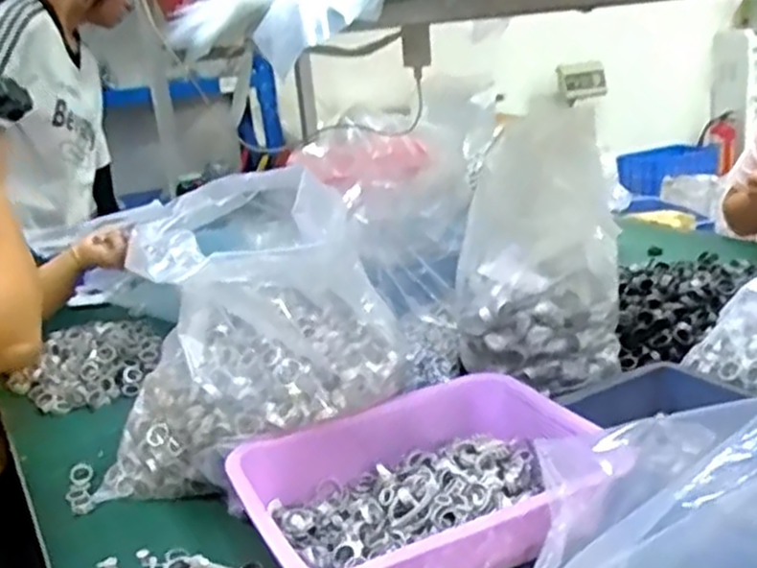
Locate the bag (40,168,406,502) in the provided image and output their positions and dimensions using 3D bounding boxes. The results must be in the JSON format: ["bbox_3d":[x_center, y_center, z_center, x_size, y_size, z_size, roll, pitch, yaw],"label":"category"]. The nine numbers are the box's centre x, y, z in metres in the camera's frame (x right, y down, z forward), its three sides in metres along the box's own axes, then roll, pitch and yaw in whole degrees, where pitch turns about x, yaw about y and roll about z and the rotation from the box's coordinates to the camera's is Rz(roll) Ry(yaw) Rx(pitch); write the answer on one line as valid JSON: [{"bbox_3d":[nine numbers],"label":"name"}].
[{"bbox_3d":[-0.139,0.045,0.793,0.309,0.254,0.265,-5,18,3],"label":"bag"}]

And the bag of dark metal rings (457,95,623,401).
[{"bbox_3d":[0.177,-0.041,0.856,0.177,0.262,0.177,0,19,17],"label":"bag of dark metal rings"}]

